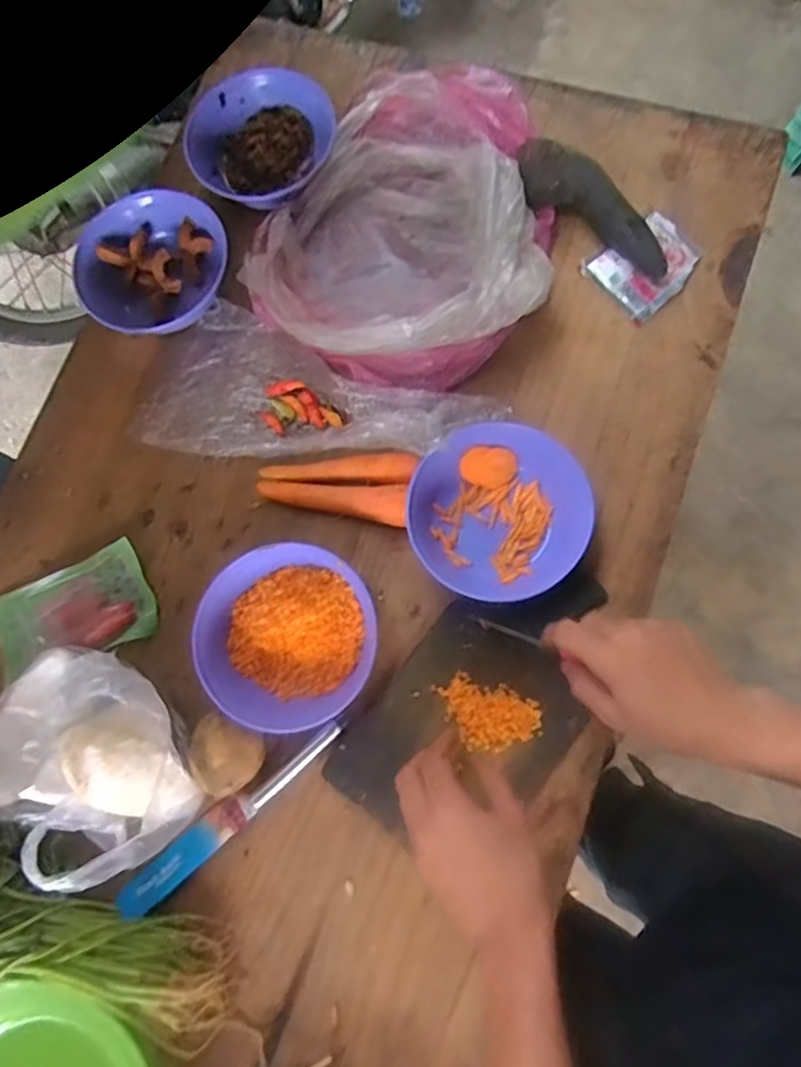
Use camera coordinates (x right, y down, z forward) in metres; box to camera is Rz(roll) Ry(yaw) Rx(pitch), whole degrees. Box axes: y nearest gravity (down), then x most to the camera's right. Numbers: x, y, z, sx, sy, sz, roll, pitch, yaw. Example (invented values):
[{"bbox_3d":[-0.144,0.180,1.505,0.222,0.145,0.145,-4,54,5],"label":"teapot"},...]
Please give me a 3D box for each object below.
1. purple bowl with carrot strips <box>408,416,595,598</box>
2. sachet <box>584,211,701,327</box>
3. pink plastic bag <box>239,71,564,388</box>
[{"bbox_3d":[0.081,-0.018,0.553,0.137,0.062,0.143,0,79,1],"label":"purple bowl with carrot strips"},{"bbox_3d":[0.234,-0.252,0.628,0.093,0.012,0.076,-39,81,-7],"label":"sachet"},{"bbox_3d":[0.024,-0.296,0.619,0.251,0.094,0.322,27,80,6],"label":"pink plastic bag"}]

